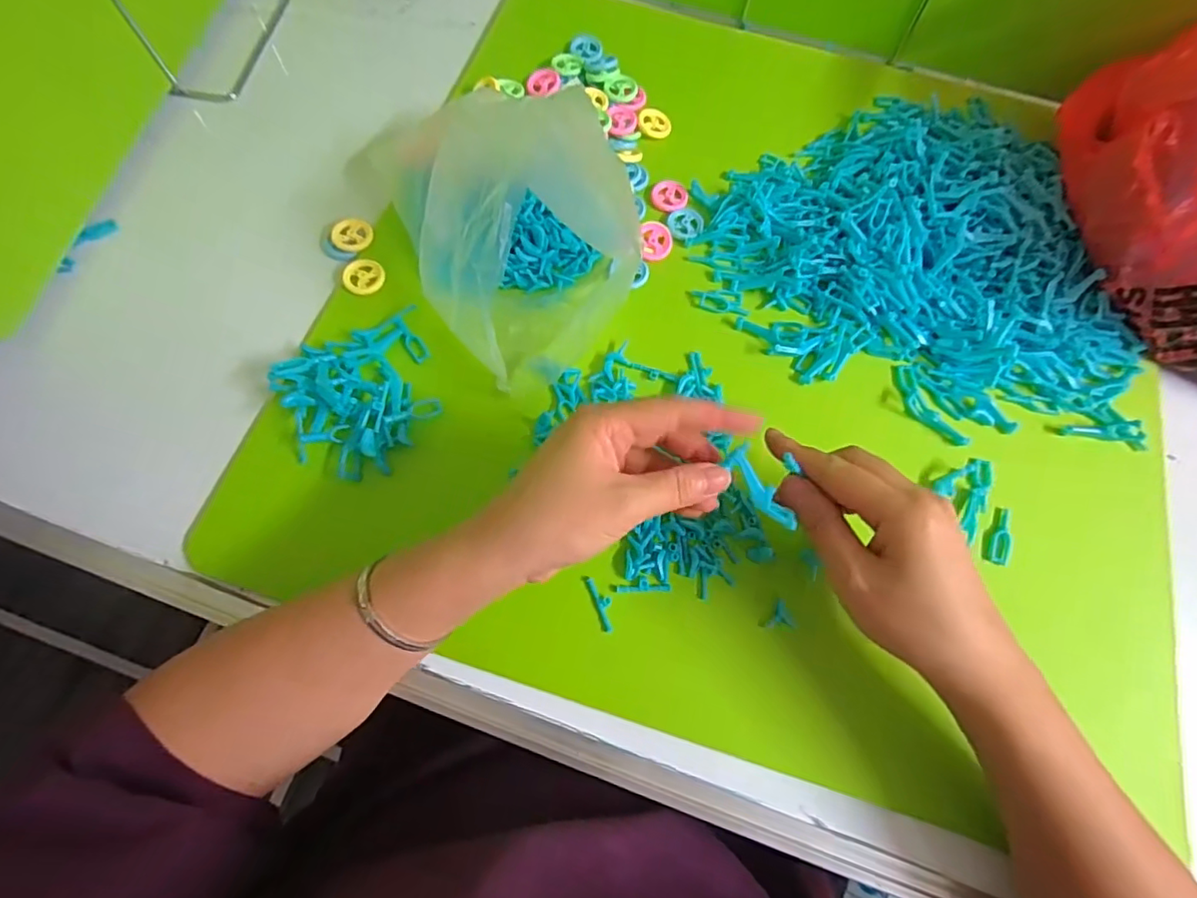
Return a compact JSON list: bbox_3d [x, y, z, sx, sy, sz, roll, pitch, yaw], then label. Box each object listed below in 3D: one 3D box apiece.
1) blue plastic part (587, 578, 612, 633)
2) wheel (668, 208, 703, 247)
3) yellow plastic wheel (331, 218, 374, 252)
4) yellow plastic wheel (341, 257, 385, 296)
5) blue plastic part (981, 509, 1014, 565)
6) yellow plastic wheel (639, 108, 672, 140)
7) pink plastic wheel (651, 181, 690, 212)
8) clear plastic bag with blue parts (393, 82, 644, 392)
[{"bbox_3d":[0.003,0.093,0.336,0.010,0.004,0.033,-17,69,-11],"label":"blue plastic part"},{"bbox_3d":[0.068,-0.178,0.439,0.026,0.004,0.031,26,68,7],"label":"wheel"},{"bbox_3d":[-0.184,-0.161,0.417,0.030,0.005,0.026,21,67,4],"label":"yellow plastic wheel"},{"bbox_3d":[-0.171,-0.126,0.404,0.029,0.005,0.028,2,67,-4],"label":"yellow plastic wheel"},{"bbox_3d":[0.264,0.056,0.365,0.014,0.009,0.039,22,67,5],"label":"blue plastic part"},{"bbox_3d":[0.048,-0.274,0.469,0.028,0.004,0.023,10,92,-9],"label":"yellow plastic wheel"},{"bbox_3d":[0.058,-0.204,0.447,0.029,0.005,0.029,2,67,-4],"label":"pink plastic wheel"},{"bbox_3d":[-0.044,-0.135,0.360,0.144,0.104,0.138,-24,74,-11],"label":"clear plastic bag with blue parts"}]

